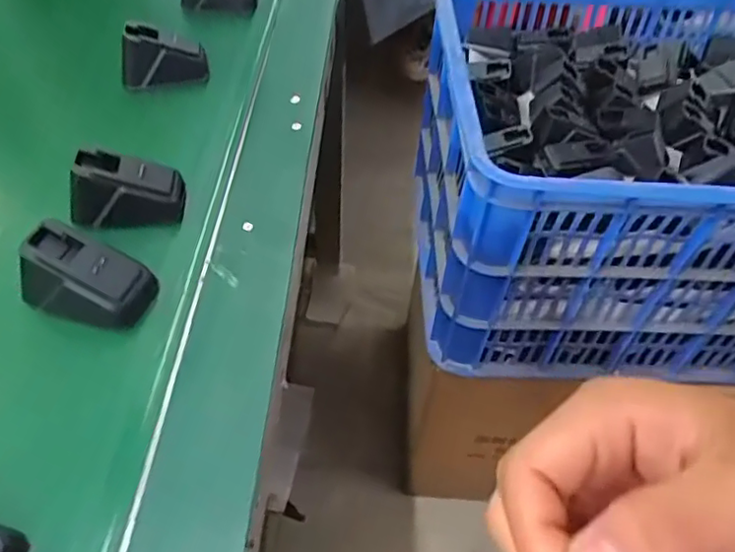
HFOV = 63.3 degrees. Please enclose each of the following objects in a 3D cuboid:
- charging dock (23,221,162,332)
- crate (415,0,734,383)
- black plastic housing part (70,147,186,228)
[{"bbox_3d":[-0.157,-0.001,0.335,0.063,0.038,0.046,13,50,7],"label":"charging dock"},{"bbox_3d":[0.369,-0.125,0.726,0.583,0.286,0.406,3,50,-2],"label":"crate"},{"bbox_3d":[-0.155,-0.057,0.383,0.066,0.038,0.030,-3,50,-7],"label":"black plastic housing part"}]

